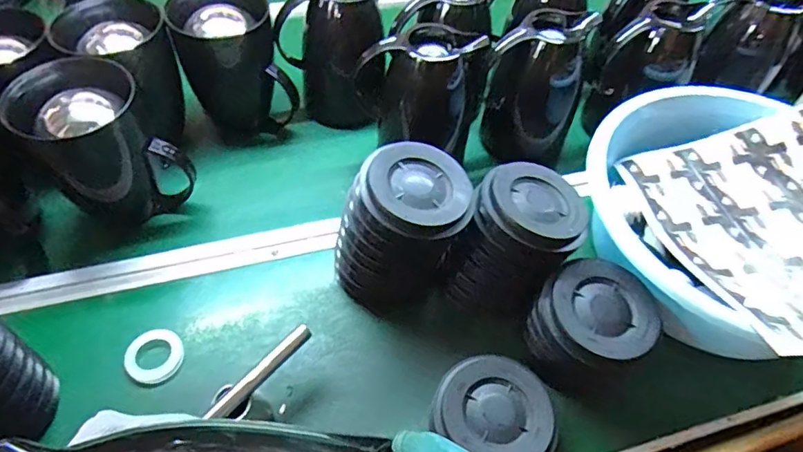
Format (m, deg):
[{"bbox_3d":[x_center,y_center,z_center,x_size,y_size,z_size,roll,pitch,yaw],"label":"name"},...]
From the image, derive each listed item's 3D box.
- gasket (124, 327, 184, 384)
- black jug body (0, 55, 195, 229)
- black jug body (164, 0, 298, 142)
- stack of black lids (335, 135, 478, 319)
[{"bbox_3d":[-0.269,0.141,0.572,0.054,0.014,0.058,2,52,-3],"label":"gasket"},{"bbox_3d":[-0.354,-0.088,0.629,0.137,0.181,0.120,-36,62,-28],"label":"black jug body"},{"bbox_3d":[-0.237,-0.230,0.748,0.139,0.186,0.123,-15,55,-16],"label":"black jug body"},{"bbox_3d":[0.004,0.009,0.596,0.133,0.171,0.115,-35,62,-27],"label":"stack of black lids"}]

